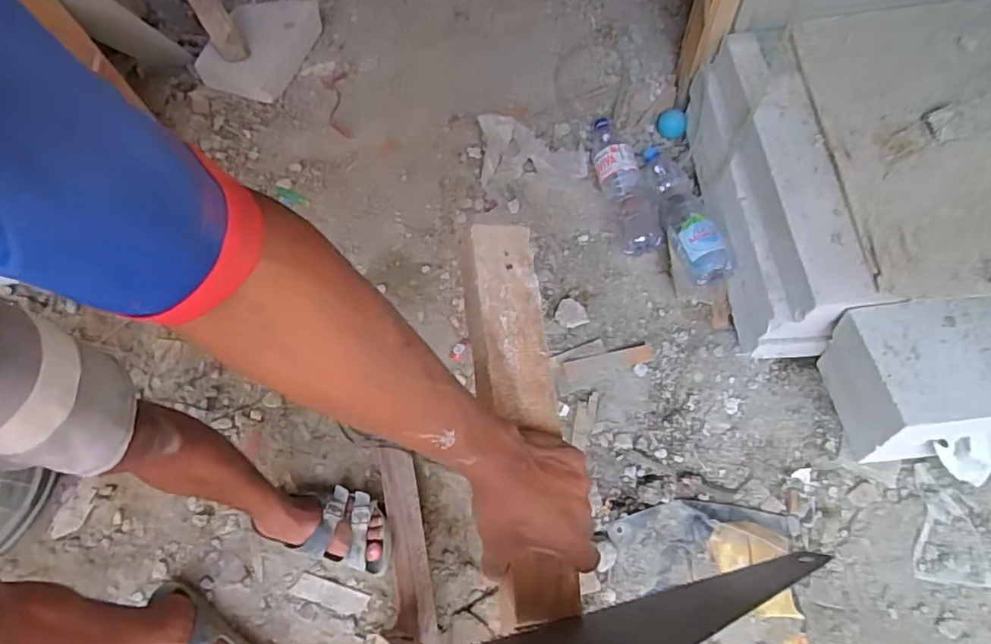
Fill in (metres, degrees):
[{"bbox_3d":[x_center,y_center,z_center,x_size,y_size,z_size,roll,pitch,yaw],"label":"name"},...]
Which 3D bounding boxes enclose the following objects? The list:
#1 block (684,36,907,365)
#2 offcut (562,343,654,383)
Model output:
[{"bbox_3d":[0.512,-0.249,1.110,0.165,0.243,0.617,-7,68,2],"label":"block"},{"bbox_3d":[0.219,0.077,1.111,0.174,0.012,0.043,-13,67,-4],"label":"offcut"}]

